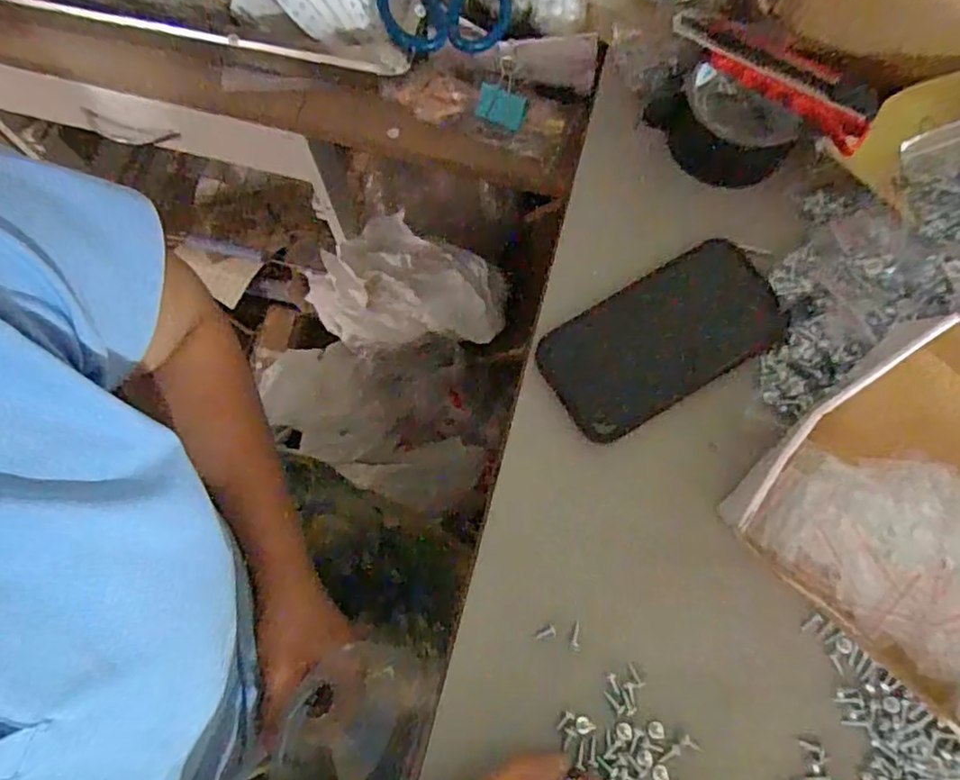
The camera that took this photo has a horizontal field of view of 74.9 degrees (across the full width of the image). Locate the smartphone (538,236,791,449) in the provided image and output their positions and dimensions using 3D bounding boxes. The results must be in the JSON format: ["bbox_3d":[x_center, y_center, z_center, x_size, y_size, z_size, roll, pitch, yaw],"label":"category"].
[{"bbox_3d":[0.120,-0.035,0.414,0.160,0.008,0.084,-30,75,-9],"label":"smartphone"}]

